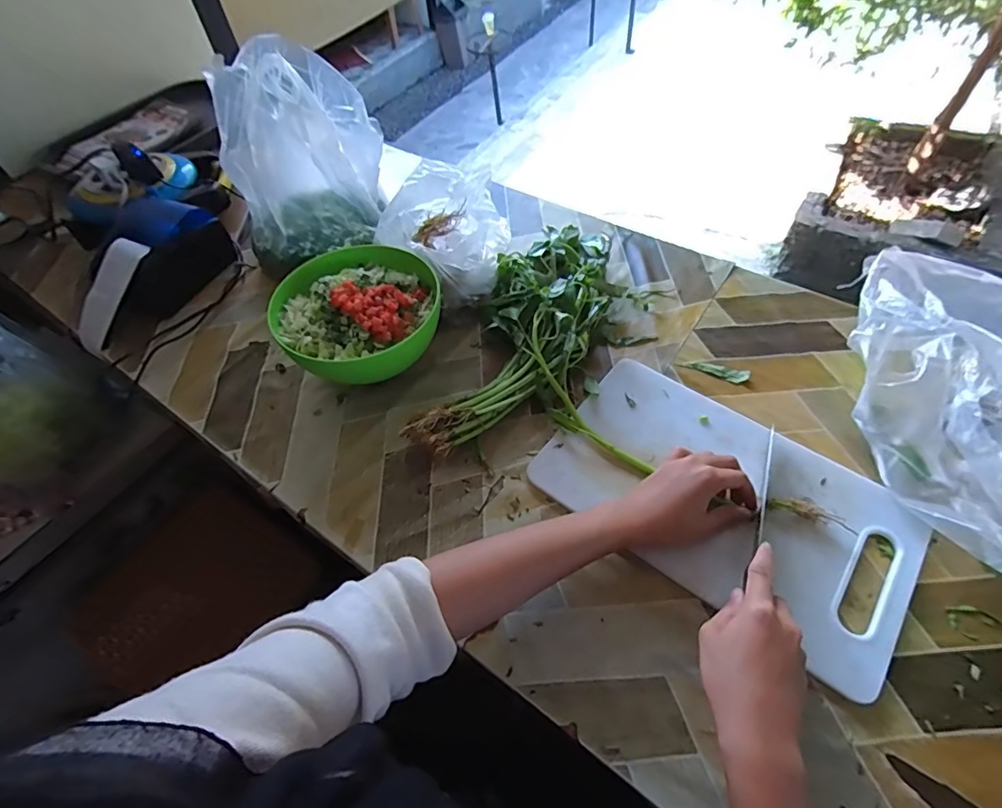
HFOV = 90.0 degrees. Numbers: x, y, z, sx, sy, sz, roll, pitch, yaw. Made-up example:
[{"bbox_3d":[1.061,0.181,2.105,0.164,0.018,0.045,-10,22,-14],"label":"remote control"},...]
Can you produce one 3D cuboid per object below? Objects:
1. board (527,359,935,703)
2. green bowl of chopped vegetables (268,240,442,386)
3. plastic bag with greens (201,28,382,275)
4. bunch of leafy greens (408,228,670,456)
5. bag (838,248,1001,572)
[{"bbox_3d":[0.211,0.088,0.484,0.324,0.012,0.194,32,62,24],"label":"board"},{"bbox_3d":[-0.161,-0.099,0.587,0.178,0.100,0.176,-2,54,3],"label":"green bowl of chopped vegetables"},{"bbox_3d":[-0.265,-0.326,0.653,0.192,0.200,0.147,-22,55,-11],"label":"plastic bag with greens"},{"bbox_3d":[0.031,-0.090,0.594,0.377,0.060,0.187,-40,61,-22],"label":"bunch of leafy greens"},{"bbox_3d":[0.446,-0.014,0.454,0.182,0.135,0.276,-10,54,-3],"label":"bag"}]

